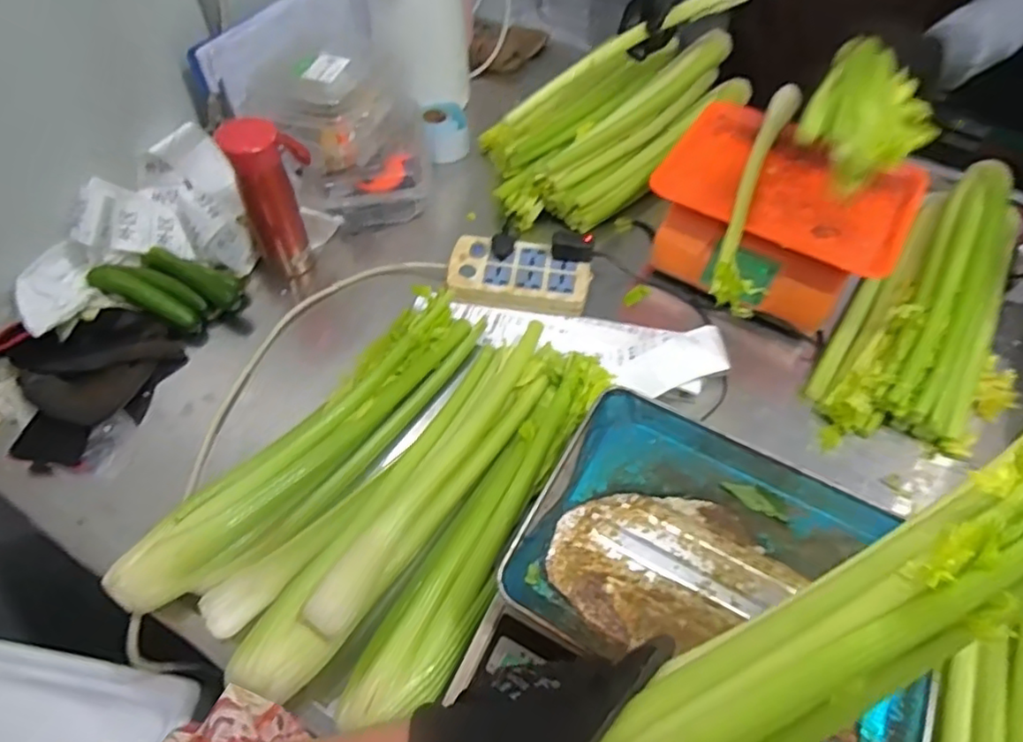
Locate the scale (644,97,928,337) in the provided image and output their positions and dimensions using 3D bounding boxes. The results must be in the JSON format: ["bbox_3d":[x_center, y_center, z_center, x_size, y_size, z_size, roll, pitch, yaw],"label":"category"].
[{"bbox_3d":[0.348,-0.209,0.840,0.295,0.101,0.252,29,59,17],"label":"scale"}]

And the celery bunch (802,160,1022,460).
[{"bbox_3d":[0.534,-0.077,0.777,0.188,0.098,0.444,31,60,18],"label":"celery bunch"}]

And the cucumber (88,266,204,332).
[{"bbox_3d":[-0.441,-0.087,0.765,0.135,0.025,0.030,30,56,-12],"label":"cucumber"}]

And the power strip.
[{"bbox_3d":[0.012,-0.126,0.835,0.179,0.035,0.095,7,55,3],"label":"power strip"}]

